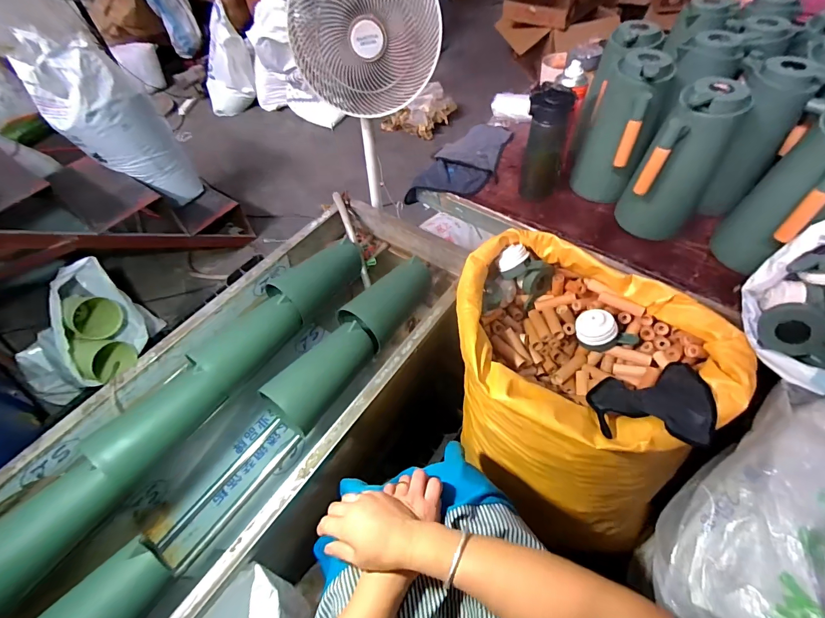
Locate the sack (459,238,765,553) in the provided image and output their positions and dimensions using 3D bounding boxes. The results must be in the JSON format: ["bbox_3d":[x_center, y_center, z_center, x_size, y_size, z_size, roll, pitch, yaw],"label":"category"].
[{"bbox_3d":[0.302,0.179,0.800,0.460,0.474,0.353,33,63,26],"label":"sack"}]

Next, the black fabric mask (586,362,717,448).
[{"bbox_3d":[0.368,0.147,0.588,0.160,0.052,0.160,-19,36,14],"label":"black fabric mask"}]

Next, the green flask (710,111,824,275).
[{"bbox_3d":[0.600,-0.169,0.596,0.147,0.248,0.123,-35,58,-19],"label":"green flask"}]

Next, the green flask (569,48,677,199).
[{"bbox_3d":[0.396,-0.330,0.730,0.117,0.245,0.132,14,56,15],"label":"green flask"}]

